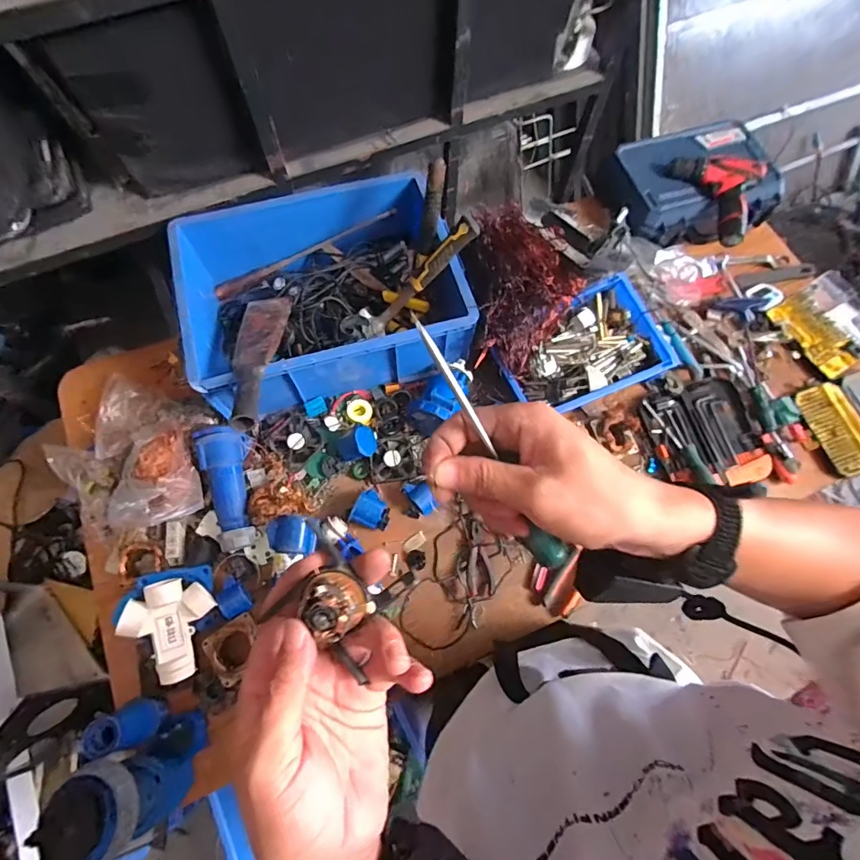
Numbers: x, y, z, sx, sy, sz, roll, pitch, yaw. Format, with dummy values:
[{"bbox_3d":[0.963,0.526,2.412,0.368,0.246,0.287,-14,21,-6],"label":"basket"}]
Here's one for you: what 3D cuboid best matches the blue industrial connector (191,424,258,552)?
[{"bbox_3d":[-0.341,0.093,0.776,0.069,0.056,0.207,-14,70,-7],"label":"blue industrial connector"}]

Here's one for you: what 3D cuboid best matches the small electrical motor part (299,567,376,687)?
[{"bbox_3d":[-0.044,0.085,0.222,0.031,0.020,0.034,6,69,1],"label":"small electrical motor part"}]

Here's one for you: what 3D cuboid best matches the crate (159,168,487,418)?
[{"bbox_3d":[-0.199,-0.258,0.883,0.479,0.171,0.371,-17,70,-7],"label":"crate"}]

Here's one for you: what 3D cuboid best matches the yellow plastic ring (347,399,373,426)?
[{"bbox_3d":[-0.134,-0.035,0.880,0.046,0.008,0.047,7,101,-6],"label":"yellow plastic ring"}]

